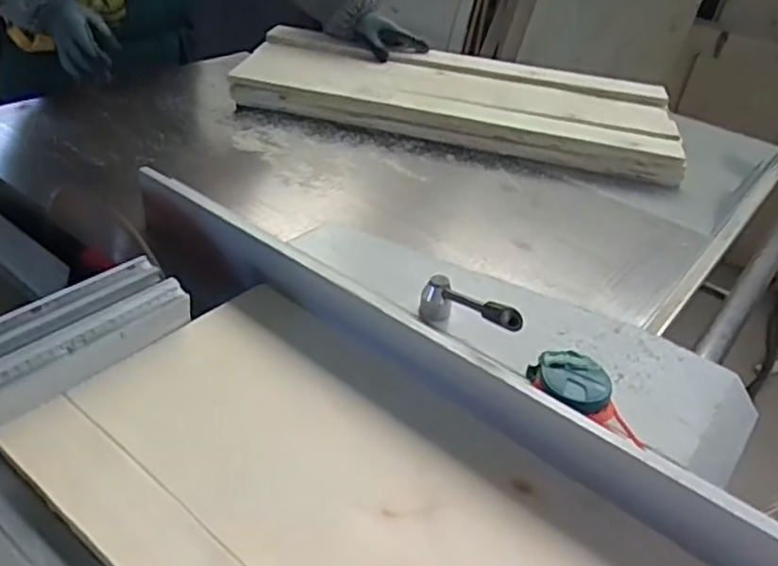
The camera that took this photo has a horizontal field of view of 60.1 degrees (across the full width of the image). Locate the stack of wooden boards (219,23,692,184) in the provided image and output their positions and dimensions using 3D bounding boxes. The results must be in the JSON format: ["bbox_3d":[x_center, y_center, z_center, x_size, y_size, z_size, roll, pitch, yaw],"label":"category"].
[{"bbox_3d":[0.130,-0.348,1.276,0.774,0.092,0.304,10,32,7],"label":"stack of wooden boards"}]

